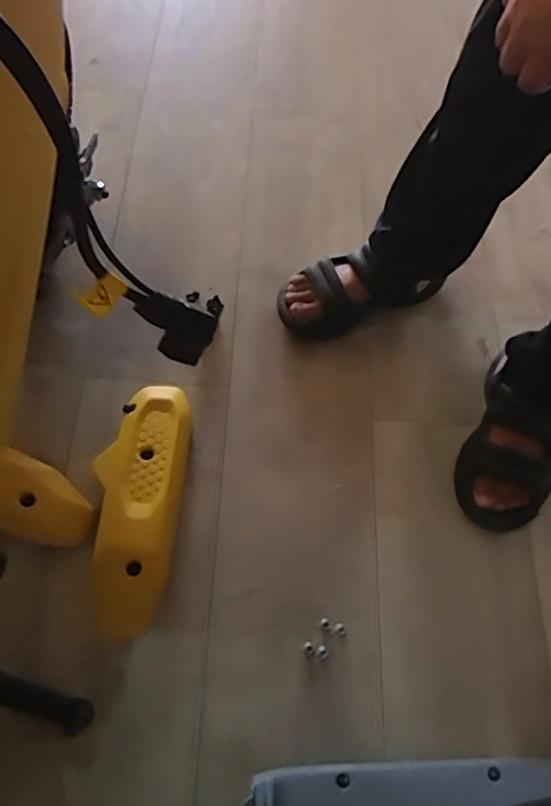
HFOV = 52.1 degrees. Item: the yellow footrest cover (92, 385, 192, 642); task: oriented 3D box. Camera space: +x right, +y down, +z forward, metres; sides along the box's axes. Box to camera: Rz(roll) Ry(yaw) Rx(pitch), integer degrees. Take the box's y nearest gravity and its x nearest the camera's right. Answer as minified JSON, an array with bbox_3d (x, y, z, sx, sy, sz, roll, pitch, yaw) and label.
[{"bbox_3d":[-0.169,0.116,0.685,0.107,0.043,0.309,7,64,0],"label":"yellow footrest cover"}]

